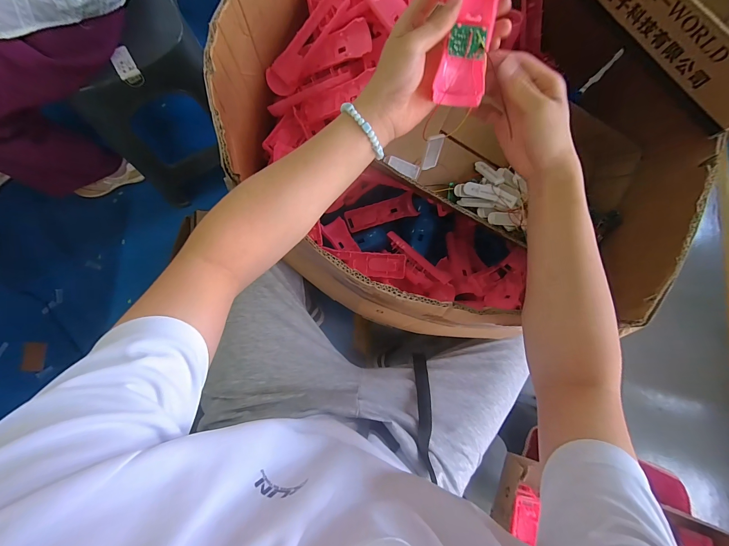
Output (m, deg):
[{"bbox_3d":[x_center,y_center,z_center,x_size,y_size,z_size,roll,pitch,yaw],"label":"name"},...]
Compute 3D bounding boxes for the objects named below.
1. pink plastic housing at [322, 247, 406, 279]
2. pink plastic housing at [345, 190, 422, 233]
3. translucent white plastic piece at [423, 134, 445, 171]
[{"bbox_3d":[0.001,-0.016,0.536,0.136,0.019,0.041,5,81,-4],"label":"pink plastic housing"},{"bbox_3d":[0.038,-0.122,0.627,0.156,0.024,0.049,-20,83,-19],"label":"pink plastic housing"},{"bbox_3d":[0.089,-0.155,0.401,0.022,0.055,0.007,-6,62,-5],"label":"translucent white plastic piece"}]

